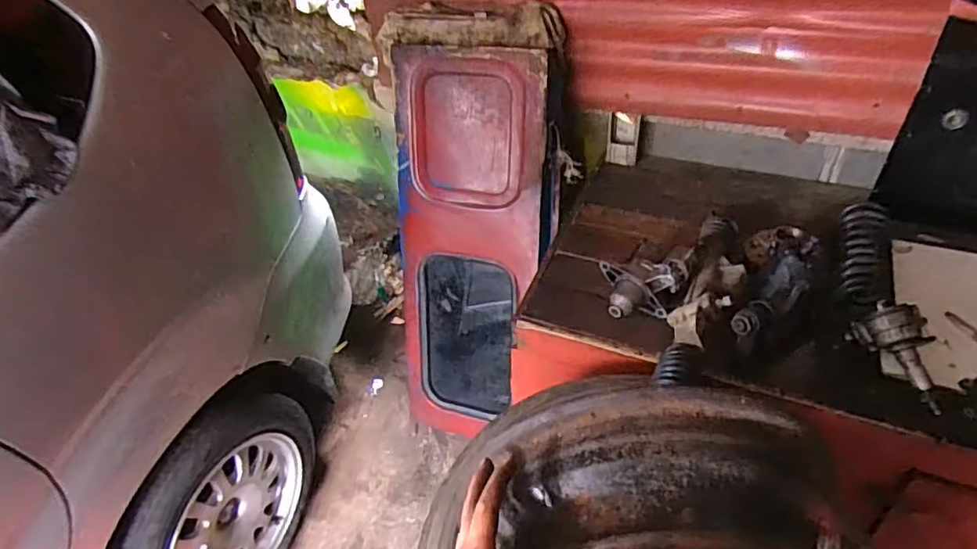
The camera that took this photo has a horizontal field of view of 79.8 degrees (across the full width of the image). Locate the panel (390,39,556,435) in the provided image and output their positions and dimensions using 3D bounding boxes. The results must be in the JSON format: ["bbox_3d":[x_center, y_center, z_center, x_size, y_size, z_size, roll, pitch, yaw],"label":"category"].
[{"bbox_3d":[-0.043,-0.019,1.403,0.368,0.982,0.054,8,24,19],"label":"panel"}]

